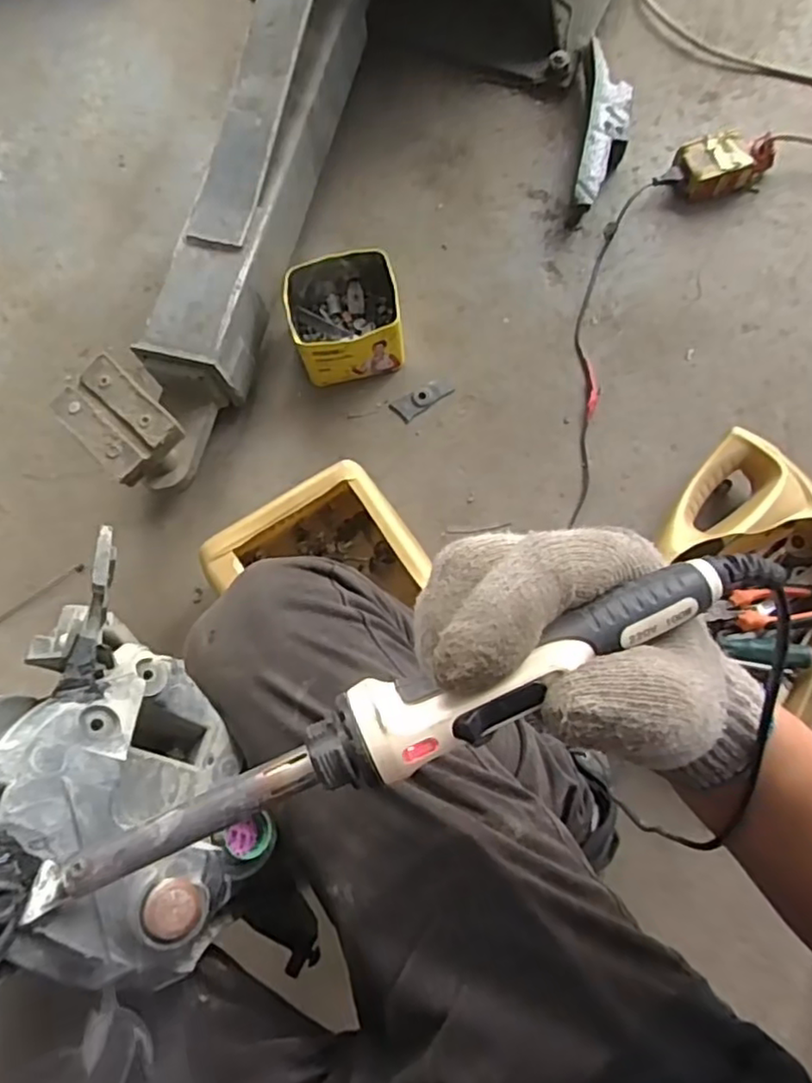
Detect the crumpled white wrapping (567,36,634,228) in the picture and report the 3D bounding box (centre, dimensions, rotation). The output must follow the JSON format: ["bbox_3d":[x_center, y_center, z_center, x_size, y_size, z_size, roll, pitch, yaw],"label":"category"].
[{"bbox_3d":[0.269,-0.560,0.914,0.067,0.061,0.268,8,75,4],"label":"crumpled white wrapping"}]

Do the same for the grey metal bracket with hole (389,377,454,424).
[{"bbox_3d":[0.021,-0.184,0.844,0.077,0.004,0.033,-34,77,-7],"label":"grey metal bracket with hole"}]

